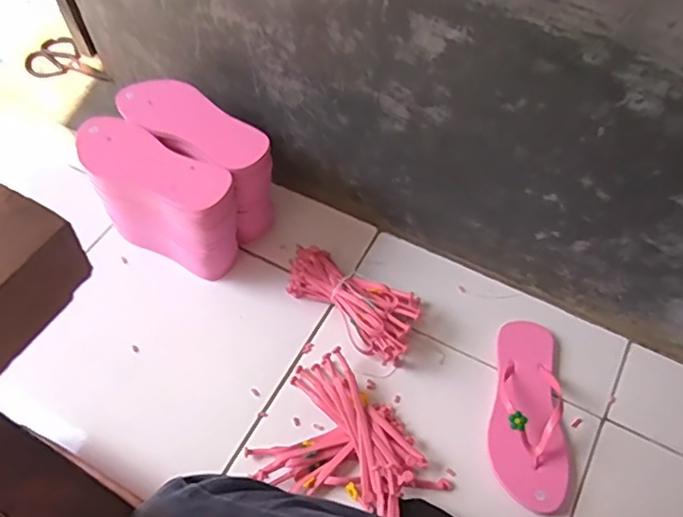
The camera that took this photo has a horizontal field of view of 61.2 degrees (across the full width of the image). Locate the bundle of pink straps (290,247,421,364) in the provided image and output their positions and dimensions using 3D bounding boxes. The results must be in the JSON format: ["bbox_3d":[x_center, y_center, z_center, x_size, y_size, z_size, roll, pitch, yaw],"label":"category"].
[{"bbox_3d":[0.010,0.063,0.840,0.213,0.060,0.098,26,62,17],"label":"bundle of pink straps"}]

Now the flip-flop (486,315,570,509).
[{"bbox_3d":[0.242,0.187,0.750,0.098,0.054,0.249,4,58,4],"label":"flip-flop"}]

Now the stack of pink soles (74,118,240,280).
[{"bbox_3d":[-0.254,-0.079,0.822,0.232,0.179,0.089,27,62,18],"label":"stack of pink soles"}]

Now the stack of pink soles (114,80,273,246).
[{"bbox_3d":[-0.209,-0.149,0.876,0.233,0.174,0.090,31,63,20],"label":"stack of pink soles"}]

